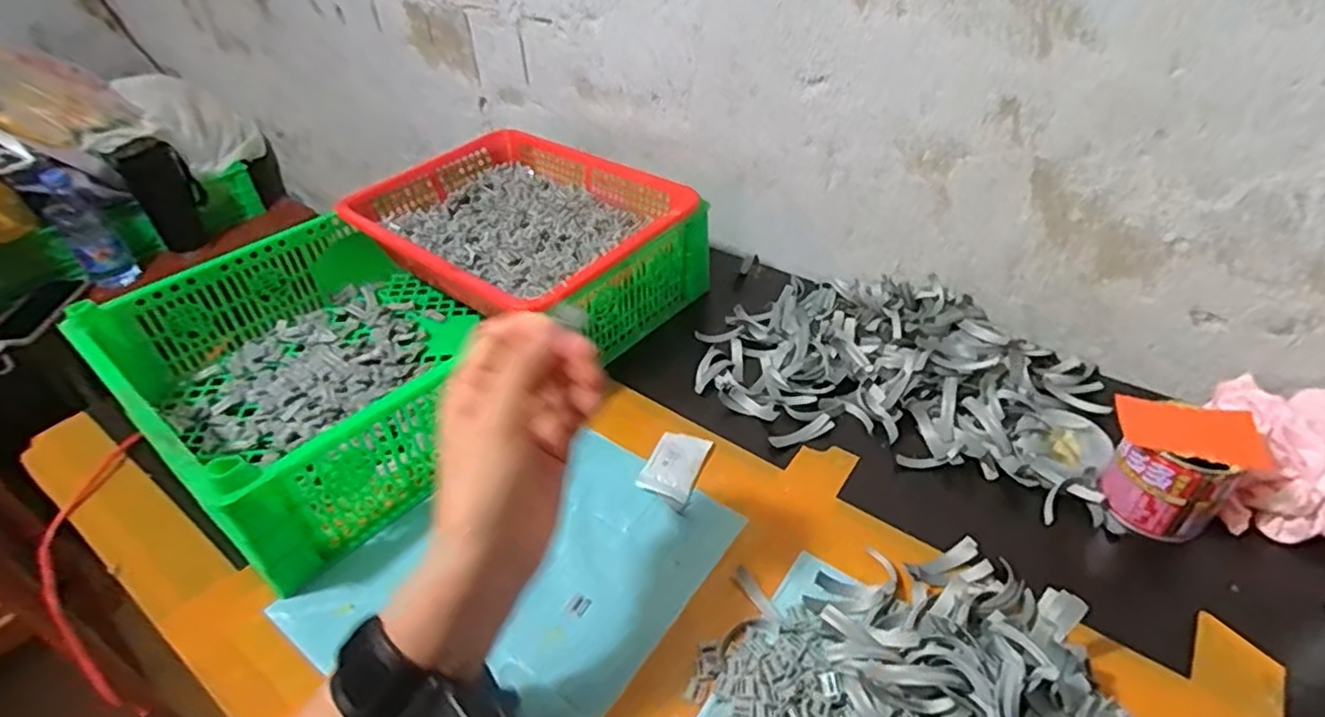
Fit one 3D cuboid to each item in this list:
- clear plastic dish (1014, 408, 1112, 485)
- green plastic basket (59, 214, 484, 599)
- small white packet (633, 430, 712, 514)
[{"bbox_3d":[0.300,0.066,0.508,0.063,0.012,0.077,27,47,31],"label":"clear plastic dish"},{"bbox_3d":[-0.269,-0.002,0.553,0.283,0.104,0.259,27,47,31],"label":"green plastic basket"},{"bbox_3d":[0.009,0.082,0.514,0.040,0.008,0.073,12,41,16],"label":"small white packet"}]

